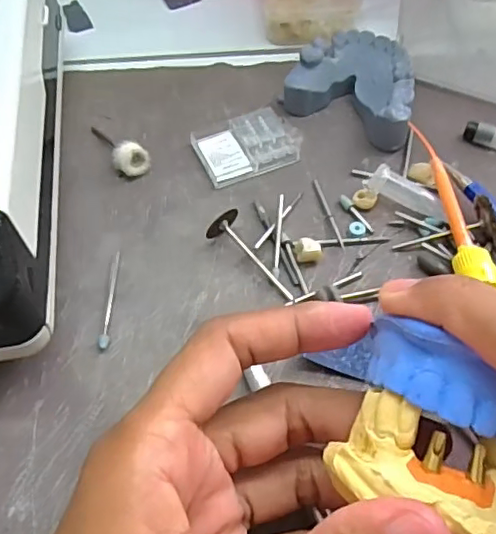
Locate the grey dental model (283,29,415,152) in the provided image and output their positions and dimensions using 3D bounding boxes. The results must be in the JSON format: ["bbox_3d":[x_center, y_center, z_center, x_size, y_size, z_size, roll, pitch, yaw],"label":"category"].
[{"bbox_3d":[0.057,-0.092,0.292,0.063,0.023,0.055,26,61,17],"label":"grey dental model"}]

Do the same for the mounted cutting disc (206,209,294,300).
[{"bbox_3d":[0.000,-0.003,0.243,0.017,0.013,0.045,-27,60,-16],"label":"mounted cutting disc"}]

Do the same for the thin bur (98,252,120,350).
[{"bbox_3d":[-0.056,0.012,0.239,0.004,0.004,0.046,0,57,1],"label":"thin bur"}]

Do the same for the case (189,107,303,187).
[{"bbox_3d":[0.001,-0.059,0.283,0.051,0.007,0.034,-21,59,-12],"label":"case"}]

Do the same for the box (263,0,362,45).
[{"bbox_3d":[0.036,-0.156,0.340,0.054,0.020,0.057,-2,57,-1],"label":"box"}]

